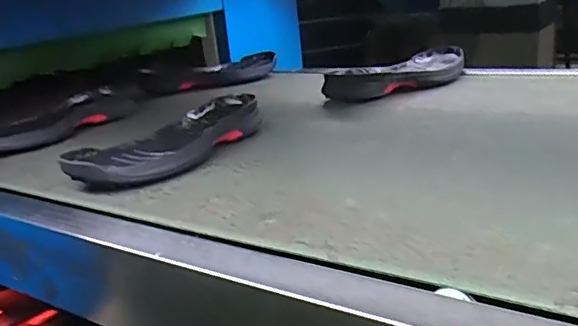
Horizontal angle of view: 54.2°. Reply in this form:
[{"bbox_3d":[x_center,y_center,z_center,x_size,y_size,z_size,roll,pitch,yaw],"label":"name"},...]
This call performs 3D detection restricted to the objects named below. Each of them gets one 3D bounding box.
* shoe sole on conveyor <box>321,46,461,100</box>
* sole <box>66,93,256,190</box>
[{"bbox_3d":[0.207,-0.158,1.008,0.127,0.049,0.344,10,25,45],"label":"shoe sole on conveyor"},{"bbox_3d":[-0.146,-0.025,0.714,0.102,0.046,0.304,4,21,34],"label":"sole"}]

